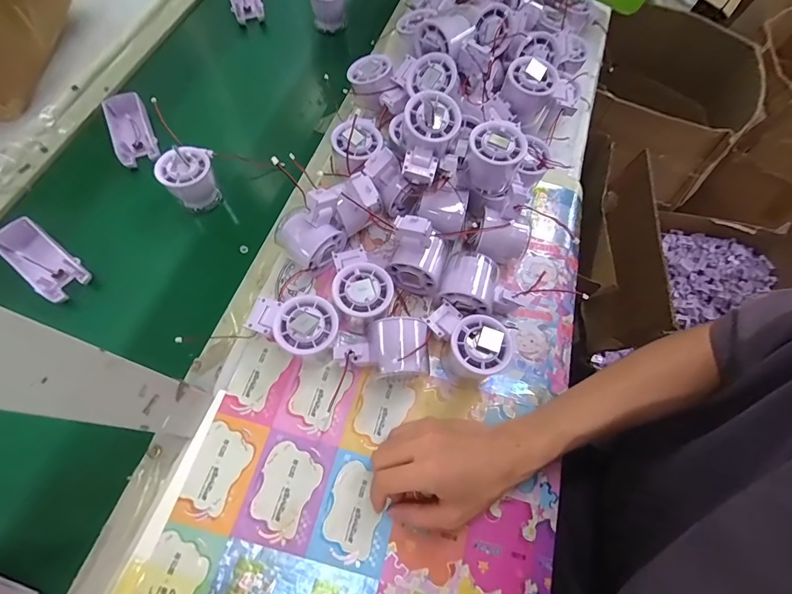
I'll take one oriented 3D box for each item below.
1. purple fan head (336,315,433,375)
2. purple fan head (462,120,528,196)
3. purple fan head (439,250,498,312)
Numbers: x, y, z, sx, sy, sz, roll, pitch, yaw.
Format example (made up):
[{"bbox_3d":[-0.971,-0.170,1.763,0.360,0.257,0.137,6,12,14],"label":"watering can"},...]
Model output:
[{"bbox_3d":[-0.012,0.054,0.387,0.090,0.058,0.051,-6,66,-6],"label":"purple fan head"},{"bbox_3d":[0.104,-0.152,0.421,0.056,0.044,0.061,17,66,4],"label":"purple fan head"},{"bbox_3d":[0.078,-0.010,0.424,0.056,0.051,0.059,22,66,7],"label":"purple fan head"}]

